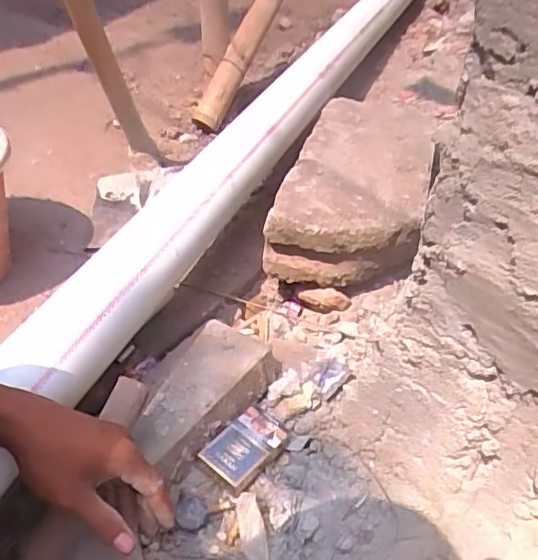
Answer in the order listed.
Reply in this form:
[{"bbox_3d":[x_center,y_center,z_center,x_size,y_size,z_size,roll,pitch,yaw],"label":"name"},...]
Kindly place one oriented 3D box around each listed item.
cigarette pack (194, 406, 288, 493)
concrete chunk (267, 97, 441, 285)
[{"bbox_3d":[-0.029,0.186,0.656,0.060,0.022,0.089,31,48,30],"label":"cigarette pack"},{"bbox_3d":[0.140,-0.153,0.906,0.194,0.103,0.404,12,43,14],"label":"concrete chunk"}]

